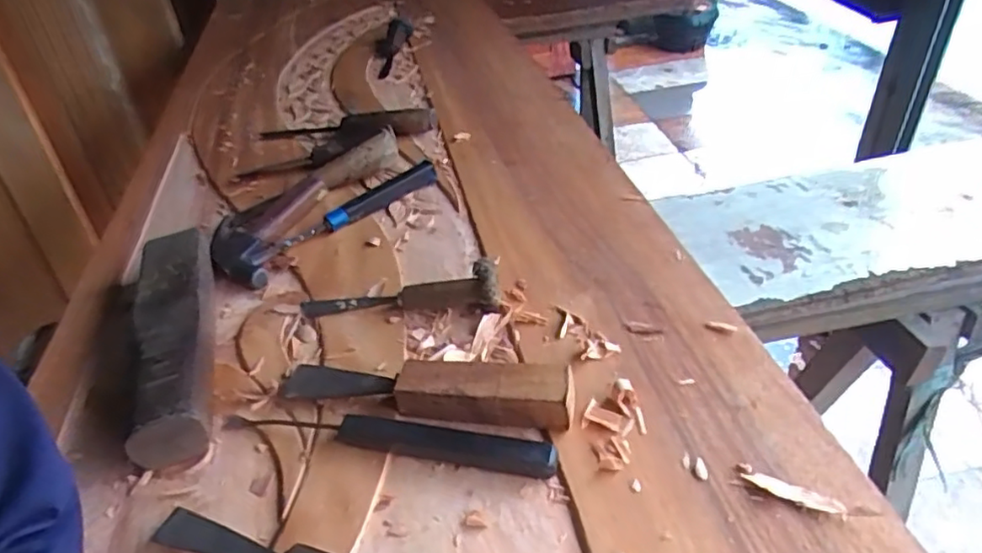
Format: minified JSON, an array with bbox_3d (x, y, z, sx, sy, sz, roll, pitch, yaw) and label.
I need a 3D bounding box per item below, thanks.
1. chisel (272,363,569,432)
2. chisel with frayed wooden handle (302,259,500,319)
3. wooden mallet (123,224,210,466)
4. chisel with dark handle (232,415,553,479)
[{"bbox_3d":[-0.051,0.081,0.455,0.221,0.035,0.033,3,40,11],"label":"chisel"},{"bbox_3d":[-0.081,0.014,0.544,0.177,0.043,0.028,-2,40,5],"label":"chisel with frayed wooden handle"},{"bbox_3d":[-0.269,0.046,0.521,0.058,0.048,0.260,-17,41,-13],"label":"wooden mallet"},{"bbox_3d":[-0.077,0.115,0.441,0.248,0.016,0.018,5,41,13],"label":"chisel with dark handle"}]

